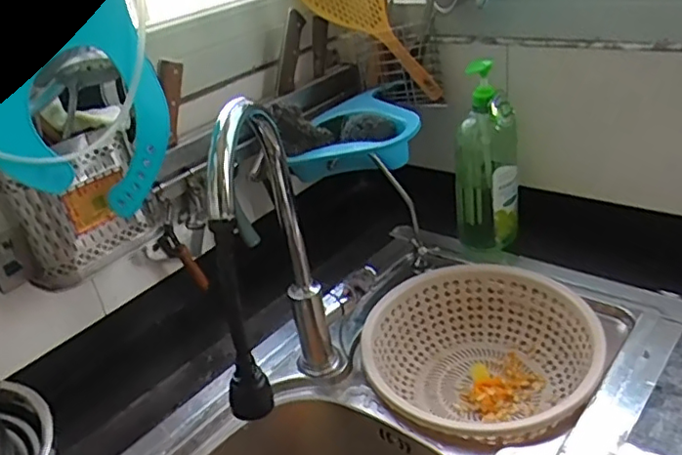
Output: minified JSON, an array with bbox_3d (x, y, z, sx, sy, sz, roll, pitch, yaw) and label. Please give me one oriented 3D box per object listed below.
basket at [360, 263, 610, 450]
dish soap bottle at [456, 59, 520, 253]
[{"bbox_3d":[0.183,0.184,0.805,0.291,0.108,0.303,-6,29,3],"label":"basket"},{"bbox_3d":[0.226,-0.098,0.929,0.096,0.285,0.072,-1,30,12],"label":"dish soap bottle"}]

